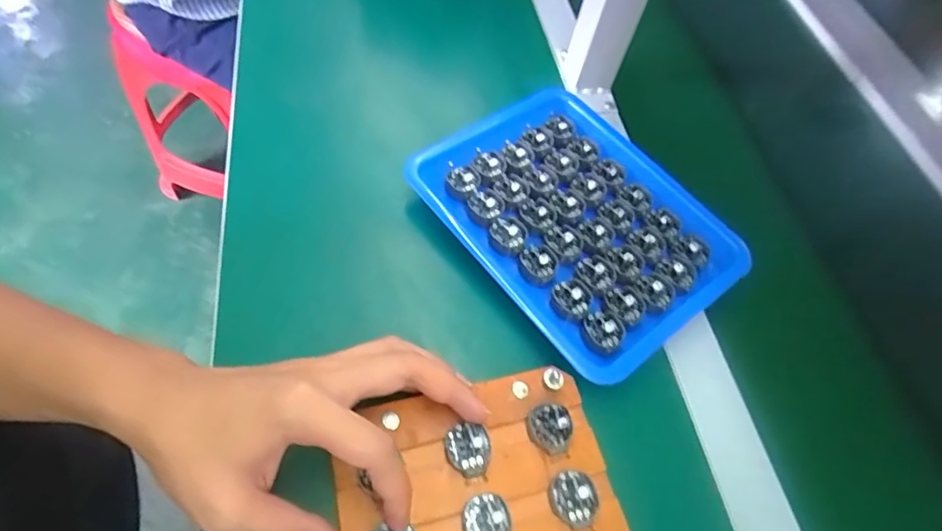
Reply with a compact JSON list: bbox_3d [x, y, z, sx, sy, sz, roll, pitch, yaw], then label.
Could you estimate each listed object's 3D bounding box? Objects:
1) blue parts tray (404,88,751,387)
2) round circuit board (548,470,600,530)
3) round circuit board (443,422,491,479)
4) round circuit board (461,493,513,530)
[{"bbox_3d":[0.077,-0.038,0.386,0.174,0.030,0.214,-32,62,-25],"label":"blue parts tray"},{"bbox_3d":[0.056,0.127,0.284,0.026,0.006,0.027,3,53,-3],"label":"round circuit board"},{"bbox_3d":[-0.002,0.103,0.292,0.026,0.004,0.027,1,66,-3],"label":"round circuit board"},{"bbox_3d":[0.009,0.136,0.274,0.025,0.006,0.028,-3,54,-8],"label":"round circuit board"}]

